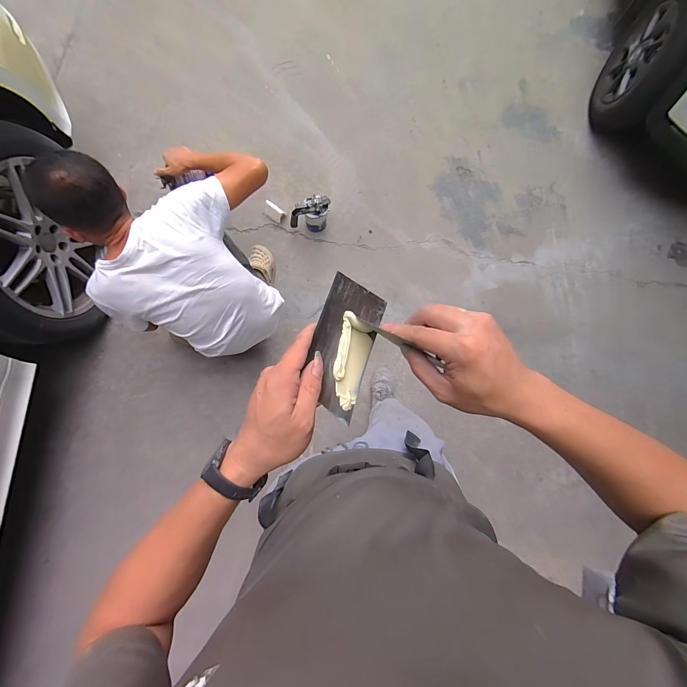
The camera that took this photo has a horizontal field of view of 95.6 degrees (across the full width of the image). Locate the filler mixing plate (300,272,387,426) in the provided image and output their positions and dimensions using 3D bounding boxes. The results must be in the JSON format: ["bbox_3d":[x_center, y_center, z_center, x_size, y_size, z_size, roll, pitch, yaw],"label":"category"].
[{"bbox_3d":[0.000,0.003,0.329,0.071,0.007,0.140,26,77,-28],"label":"filler mixing plate"}]

